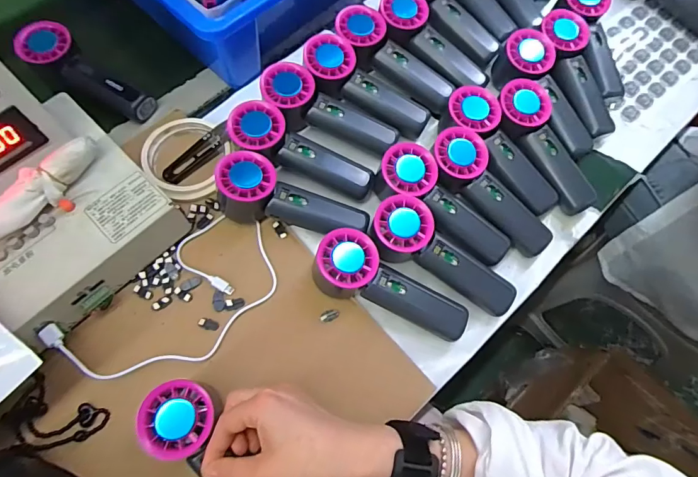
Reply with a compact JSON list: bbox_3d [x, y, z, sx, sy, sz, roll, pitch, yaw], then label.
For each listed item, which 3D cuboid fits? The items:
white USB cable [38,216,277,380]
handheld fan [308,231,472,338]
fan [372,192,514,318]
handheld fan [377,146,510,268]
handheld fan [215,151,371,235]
[{"bbox_3d":[-0.156,0.060,0.412,0.108,0.024,0.204,46,64,5],"label":"white USB cable"},{"bbox_3d":[0.037,0.050,0.419,0.158,0.054,0.060,29,70,-5],"label":"handheld fan"},{"bbox_3d":[0.091,0.019,0.428,0.154,0.041,0.052,35,71,-3],"label":"fan"},{"bbox_3d":[0.094,-0.027,0.443,0.153,0.056,0.067,39,72,12],"label":"handheld fan"},{"bbox_3d":[-0.061,-0.032,0.430,0.143,0.053,0.066,17,69,4],"label":"handheld fan"}]

